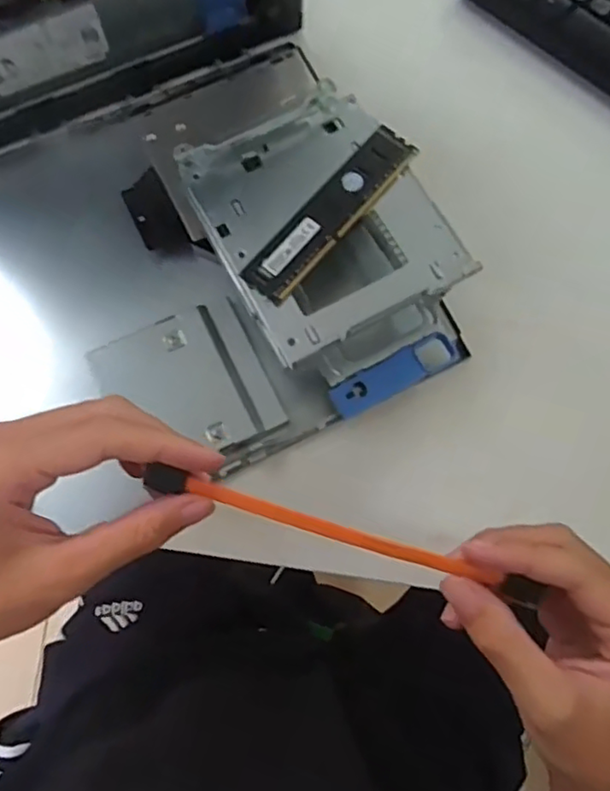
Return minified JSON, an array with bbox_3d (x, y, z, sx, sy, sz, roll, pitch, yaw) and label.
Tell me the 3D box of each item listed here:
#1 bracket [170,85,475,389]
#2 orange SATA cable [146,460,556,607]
[{"bbox_3d":[0.011,-0.100,0.387,0.129,0.046,0.164,-28,79,-7],"label":"bracket"},{"bbox_3d":[0.019,0.063,0.275,0.180,0.008,0.010,17,77,-1],"label":"orange SATA cable"}]

